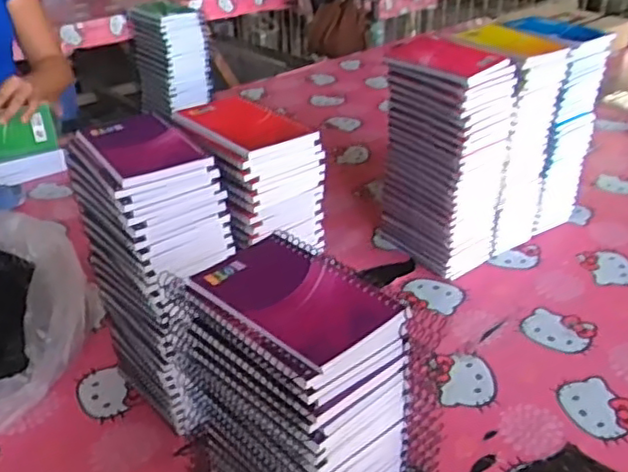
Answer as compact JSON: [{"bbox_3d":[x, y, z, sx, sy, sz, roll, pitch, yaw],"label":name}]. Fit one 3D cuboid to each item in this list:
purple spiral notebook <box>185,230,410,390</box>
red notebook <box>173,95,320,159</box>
[{"bbox_3d":[-0.013,0.041,0.436,0.086,0.013,0.129,-26,39,-34],"label":"purple spiral notebook"},{"bbox_3d":[-0.069,-0.106,0.627,0.087,0.008,0.133,-26,39,-35],"label":"red notebook"}]

